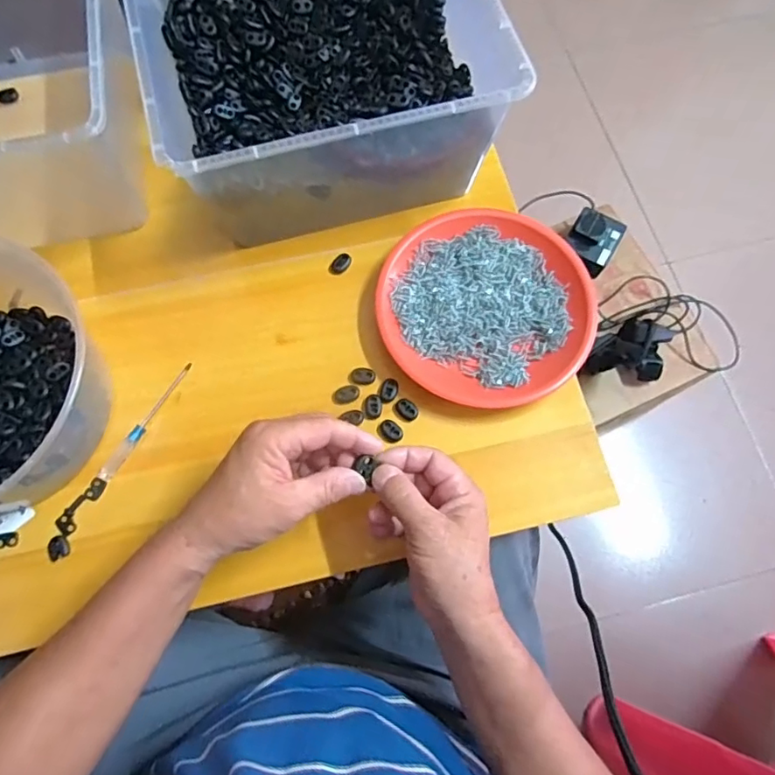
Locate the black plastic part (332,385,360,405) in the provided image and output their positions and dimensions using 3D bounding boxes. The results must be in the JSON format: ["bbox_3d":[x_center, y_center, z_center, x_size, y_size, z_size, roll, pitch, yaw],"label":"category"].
[{"bbox_3d":[-0.037,0.007,0.481,0.024,0.004,0.017,-27,73,-9],"label":"black plastic part"}]

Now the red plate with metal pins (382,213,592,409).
[{"bbox_3d":[0.090,-0.076,0.500,0.188,0.027,0.189,0,71,0],"label":"red plate with metal pins"}]

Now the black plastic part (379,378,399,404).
[{"bbox_3d":[0.001,0.002,0.480,0.016,0.004,0.023,15,72,5],"label":"black plastic part"}]

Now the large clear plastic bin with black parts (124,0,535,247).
[{"bbox_3d":[-0.065,-0.304,0.513,0.290,0.140,0.296,-14,72,-5],"label":"large clear plastic bin with black parts"}]

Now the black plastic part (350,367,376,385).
[{"bbox_3d":[-0.022,-0.010,0.484,0.022,0.007,0.016,2,71,0],"label":"black plastic part"}]

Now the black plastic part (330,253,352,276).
[{"bbox_3d":[-0.046,-0.120,0.524,0.023,0.006,0.016,-43,76,-13],"label":"black plastic part"}]

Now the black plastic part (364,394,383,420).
[{"bbox_3d":[-0.012,0.017,0.476,0.016,0.004,0.022,10,71,3],"label":"black plastic part"}]

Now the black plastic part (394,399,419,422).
[{"bbox_3d":[0.017,0.020,0.477,0.021,0.004,0.017,43,76,13],"label":"black plastic part"}]

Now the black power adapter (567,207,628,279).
[{"bbox_3d":[0.311,-0.222,0.815,0.073,0.051,0.079,28,73,9],"label":"black power adapter"}]

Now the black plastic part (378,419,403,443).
[{"bbox_3d":[0.003,0.038,0.471,0.022,0.009,0.016,38,75,12],"label":"black plastic part"}]

